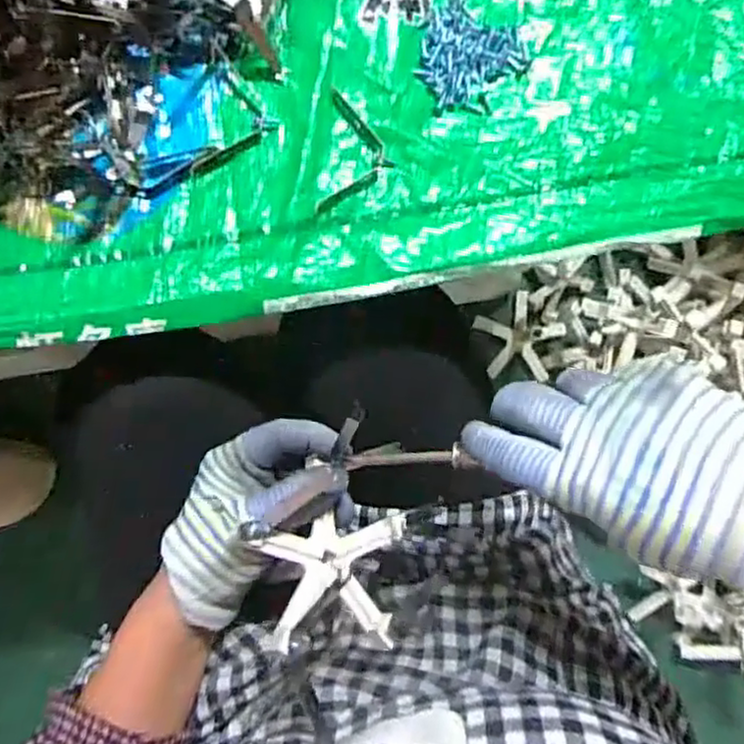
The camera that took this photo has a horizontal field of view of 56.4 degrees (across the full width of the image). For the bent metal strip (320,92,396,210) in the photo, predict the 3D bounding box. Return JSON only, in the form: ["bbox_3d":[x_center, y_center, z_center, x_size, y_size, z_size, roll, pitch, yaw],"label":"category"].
[{"bbox_3d":[-0.007,-0.123,0.397,0.038,0.005,0.069,7,87,-5],"label":"bent metal strip"}]

